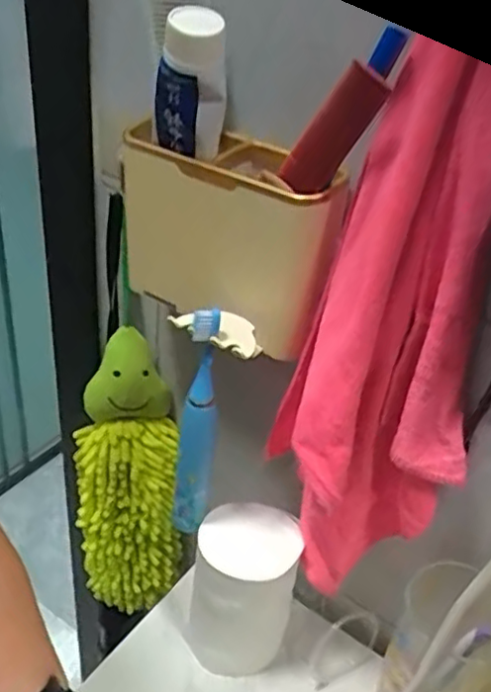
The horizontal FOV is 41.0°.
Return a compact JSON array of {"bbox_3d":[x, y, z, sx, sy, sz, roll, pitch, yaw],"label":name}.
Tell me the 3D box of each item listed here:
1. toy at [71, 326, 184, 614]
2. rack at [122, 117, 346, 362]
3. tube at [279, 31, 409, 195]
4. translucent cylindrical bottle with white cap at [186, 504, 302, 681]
[{"bbox_3d":[-0.112,0.134,0.638,0.108,0.306,0.053,4,34,-4],"label":"toy"},{"bbox_3d":[-0.009,-0.074,0.439,0.161,0.117,0.055,28,40,28],"label":"rack"},{"bbox_3d":[0.045,-0.110,0.330,0.017,0.115,0.024,-19,73,-33],"label":"tube"},{"bbox_3d":[-0.007,0.201,0.520,0.084,0.143,0.072,9,34,3],"label":"translucent cylindrical bottle with white cap"}]

